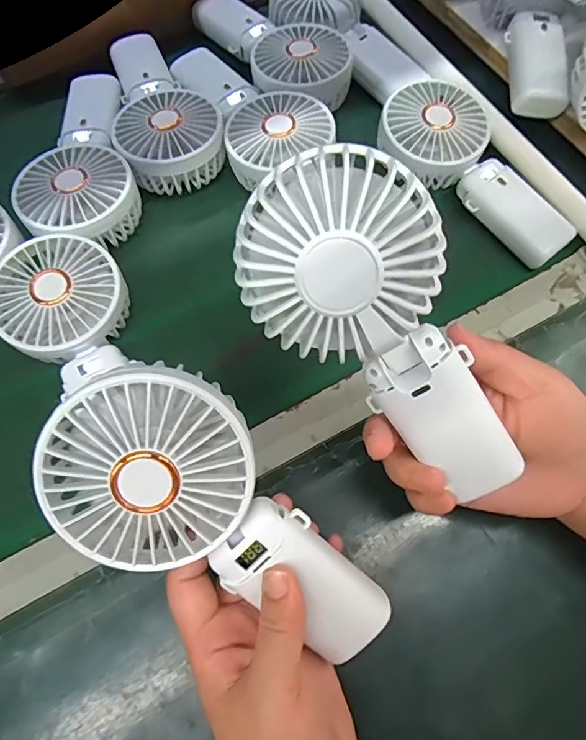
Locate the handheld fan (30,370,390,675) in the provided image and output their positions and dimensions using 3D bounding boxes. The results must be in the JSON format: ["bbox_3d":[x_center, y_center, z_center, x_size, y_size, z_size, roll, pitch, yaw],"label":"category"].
[{"bbox_3d":[-0.037,0.076,0.235,0.086,0.046,0.177,-37,110,-1],"label":"handheld fan"}]

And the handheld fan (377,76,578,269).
[{"bbox_3d":[0.146,-0.158,0.397,0.087,0.038,0.182,-38,82,-15],"label":"handheld fan"}]

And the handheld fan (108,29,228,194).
[{"bbox_3d":[-0.119,-0.228,0.422,0.082,0.040,0.180,-22,65,-8],"label":"handheld fan"}]

